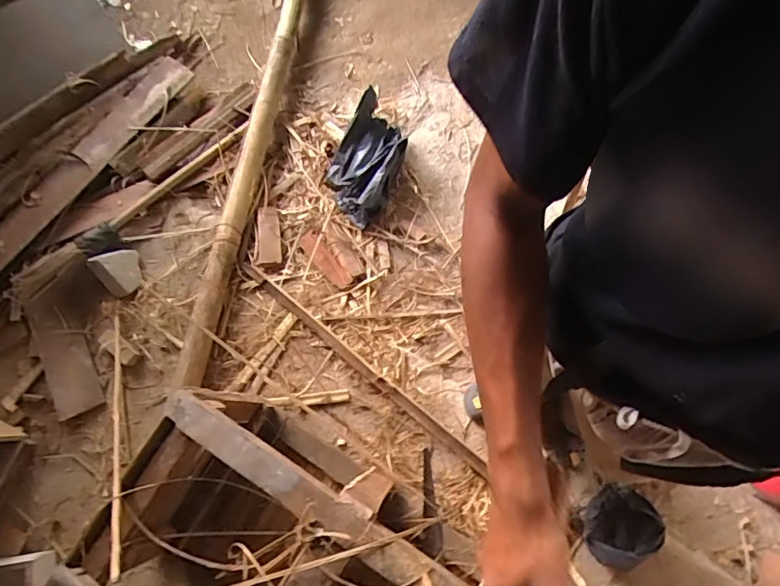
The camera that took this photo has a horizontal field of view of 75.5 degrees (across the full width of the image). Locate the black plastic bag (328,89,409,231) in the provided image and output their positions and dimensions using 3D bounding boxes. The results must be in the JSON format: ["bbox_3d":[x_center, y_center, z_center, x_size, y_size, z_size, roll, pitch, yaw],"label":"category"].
[{"bbox_3d":[-0.068,-0.403,1.523,0.221,0.103,0.388,25,77,10],"label":"black plastic bag"}]

